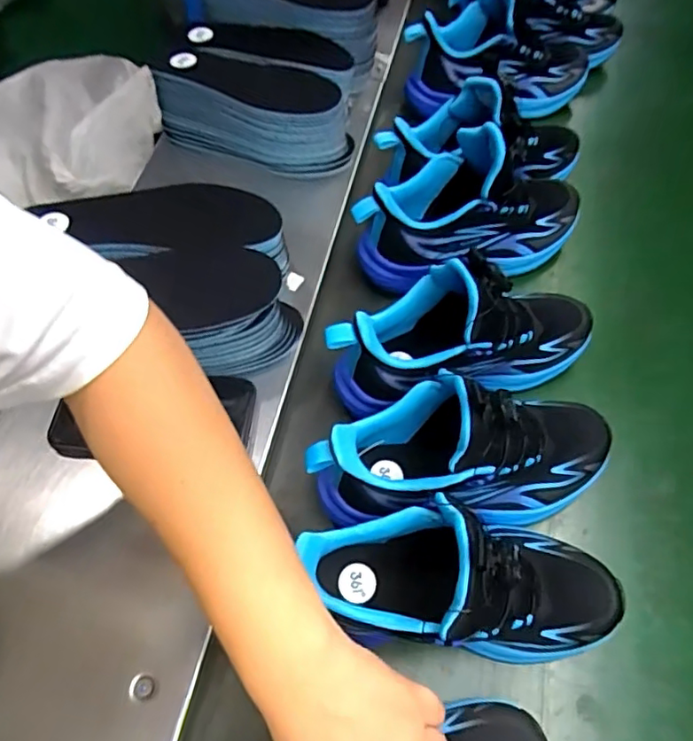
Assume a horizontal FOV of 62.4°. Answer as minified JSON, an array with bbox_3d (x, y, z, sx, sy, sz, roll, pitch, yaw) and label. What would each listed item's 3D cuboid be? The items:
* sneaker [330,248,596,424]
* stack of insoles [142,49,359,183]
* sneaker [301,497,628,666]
[{"bbox_3d":[0.106,-0.031,0.498,0.243,0.141,0.085,-11,60,-7],"label":"sneaker"},{"bbox_3d":[-0.104,-0.293,0.649,0.220,0.088,0.080,20,62,11],"label":"stack of insoles"},{"bbox_3d":[0.082,0.139,0.377,0.211,0.155,0.081,3,60,1],"label":"sneaker"}]

